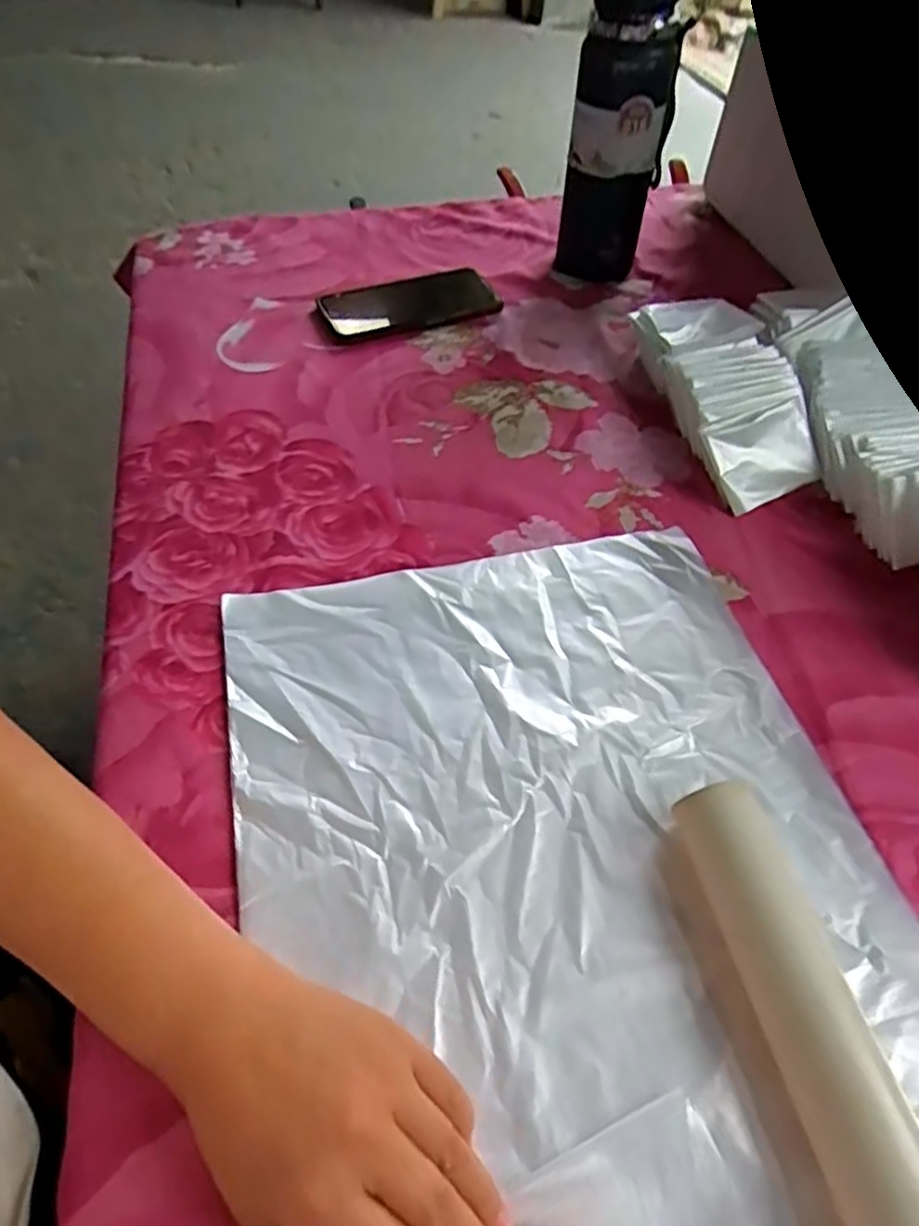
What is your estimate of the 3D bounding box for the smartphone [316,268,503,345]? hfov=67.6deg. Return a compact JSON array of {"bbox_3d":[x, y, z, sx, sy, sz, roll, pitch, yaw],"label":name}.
[{"bbox_3d":[-0.046,-0.284,0.630,0.155,0.010,0.077,-20,56,-16],"label":"smartphone"}]

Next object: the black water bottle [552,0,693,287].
[{"bbox_3d":[0.140,-0.423,0.608,0.083,0.240,0.065,11,53,7],"label":"black water bottle"}]

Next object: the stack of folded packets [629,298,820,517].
[{"bbox_3d":[0.206,-0.170,0.529,0.091,0.046,0.204,-8,54,-7],"label":"stack of folded packets"}]

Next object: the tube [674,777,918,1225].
[{"bbox_3d":[0.167,0.237,0.228,0.036,0.035,0.373,-11,54,-9],"label":"tube"}]

